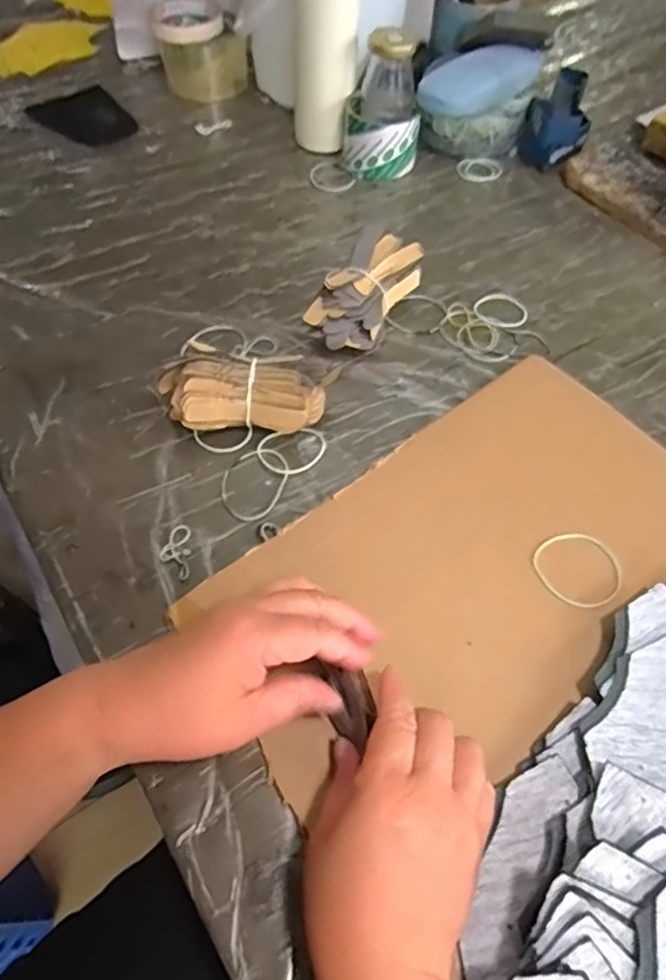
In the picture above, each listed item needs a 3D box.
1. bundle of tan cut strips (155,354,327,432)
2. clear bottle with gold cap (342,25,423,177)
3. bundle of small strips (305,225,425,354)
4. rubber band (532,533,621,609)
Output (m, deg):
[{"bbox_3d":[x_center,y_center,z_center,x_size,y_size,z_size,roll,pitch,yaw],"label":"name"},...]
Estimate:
[{"bbox_3d":[-0.069,-0.070,0.479,0.120,0.052,0.036,0,55,-1],"label":"bundle of tan cut strips"},{"bbox_3d":[0.054,-0.411,0.672,0.081,0.128,0.077,7,55,3],"label":"clear bottle with gold cap"},{"bbox_3d":[0.028,-0.169,0.553,0.060,0.048,0.126,25,58,15],"label":"bundle of small strips"},{"bbox_3d":[0.166,0.052,0.422,0.055,0.004,0.055,-32,62,-21],"label":"rubber band"}]

